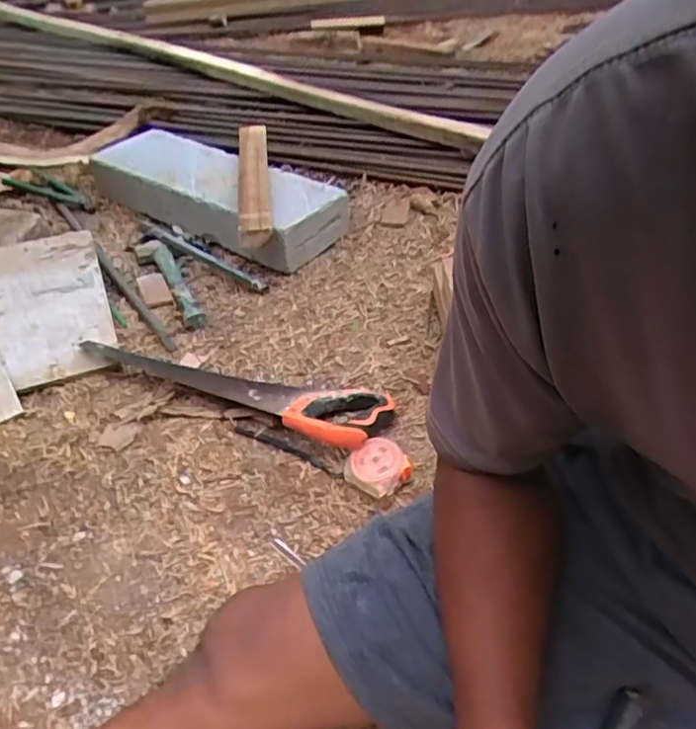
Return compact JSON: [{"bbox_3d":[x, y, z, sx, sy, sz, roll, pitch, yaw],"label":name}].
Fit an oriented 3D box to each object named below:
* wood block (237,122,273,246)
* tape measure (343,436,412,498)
[{"bbox_3d":[-0.186,-0.383,1.235,0.056,0.040,0.477,-7,43,-3],"label":"wood block"},{"bbox_3d":[0.038,0.138,0.841,0.079,0.042,0.077,23,48,29],"label":"tape measure"}]

